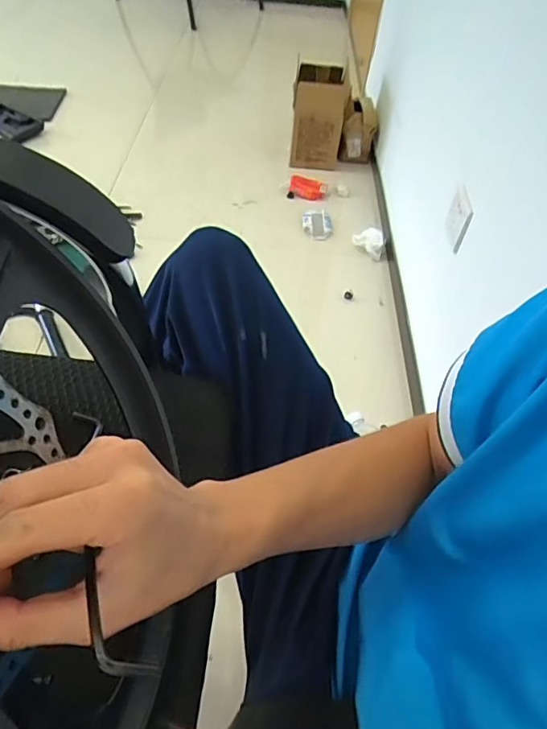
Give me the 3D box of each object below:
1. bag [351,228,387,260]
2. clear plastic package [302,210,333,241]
[{"bbox_3d":[0.251,-0.323,1.338,0.085,0.062,0.055,15,50,7],"label":"bag"},{"bbox_3d":[0.124,-0.394,1.417,0.083,0.026,0.131,1,50,-5],"label":"clear plastic package"}]

